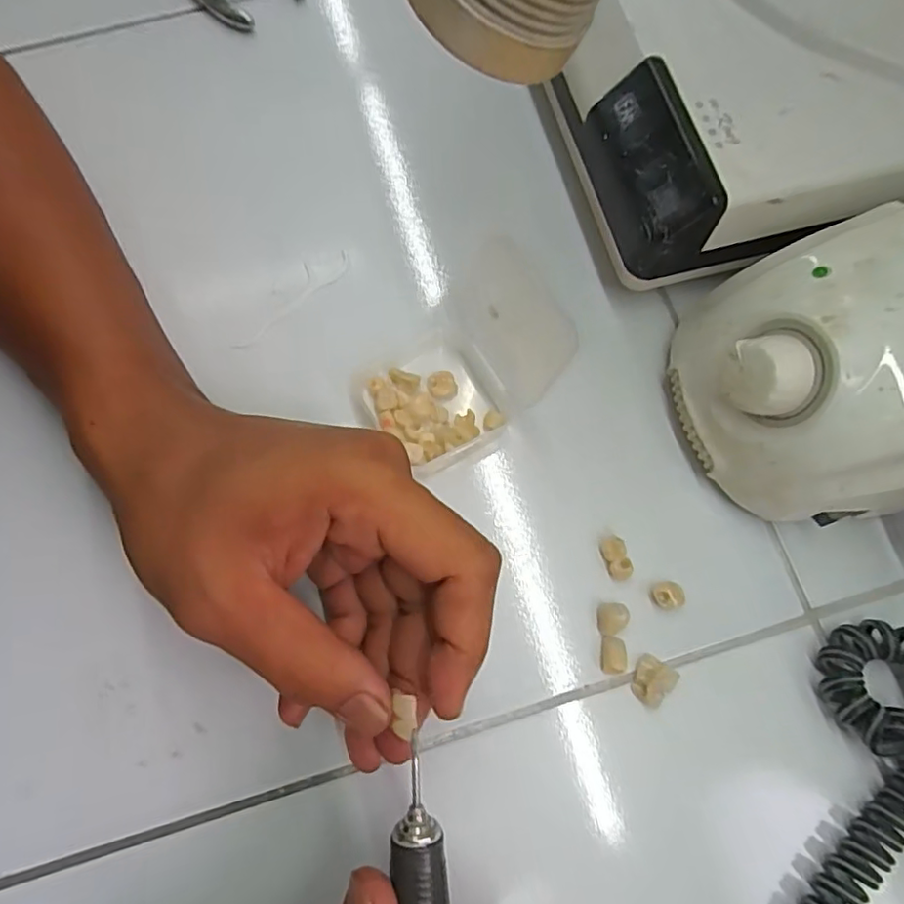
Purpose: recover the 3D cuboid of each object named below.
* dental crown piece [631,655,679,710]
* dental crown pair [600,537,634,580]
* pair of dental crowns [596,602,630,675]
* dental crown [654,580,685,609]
[{"bbox_3d":[0.079,0.090,0.228,0.016,0.008,0.017,0,75,1],"label":"dental crown piece"},{"bbox_3d":[0.068,0.045,0.241,0.009,0.008,0.017,-23,76,-5],"label":"dental crown pair"},{"bbox_3d":[0.065,0.075,0.233,0.011,0.008,0.027,0,75,1],"label":"pair of dental crowns"},{"bbox_3d":[0.088,0.058,0.238,0.010,0.007,0.011,0,75,1],"label":"dental crown"}]

